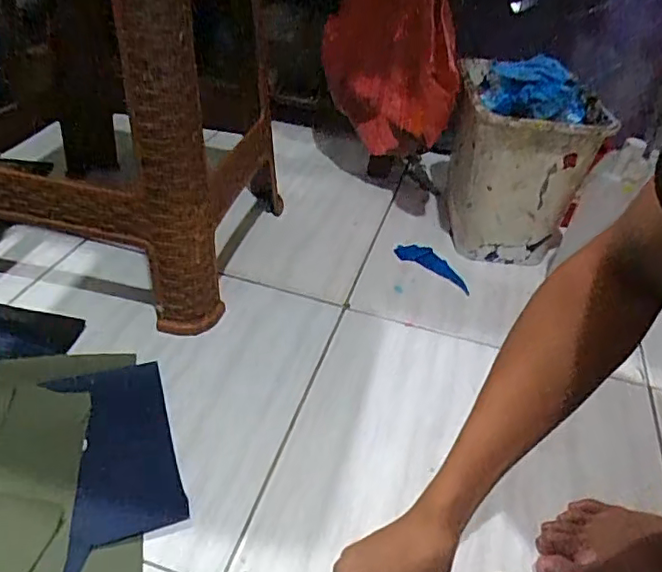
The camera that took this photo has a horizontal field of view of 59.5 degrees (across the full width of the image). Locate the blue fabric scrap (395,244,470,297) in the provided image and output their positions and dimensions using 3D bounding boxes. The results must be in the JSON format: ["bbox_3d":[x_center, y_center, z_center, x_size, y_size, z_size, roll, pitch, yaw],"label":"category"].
[{"bbox_3d":[0.163,-0.033,0.892,0.131,0.007,0.058,34,46,29],"label":"blue fabric scrap"}]

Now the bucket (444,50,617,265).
[{"bbox_3d":[0.279,-0.200,0.911,0.187,0.263,0.254,7,39,0],"label":"bucket"}]

